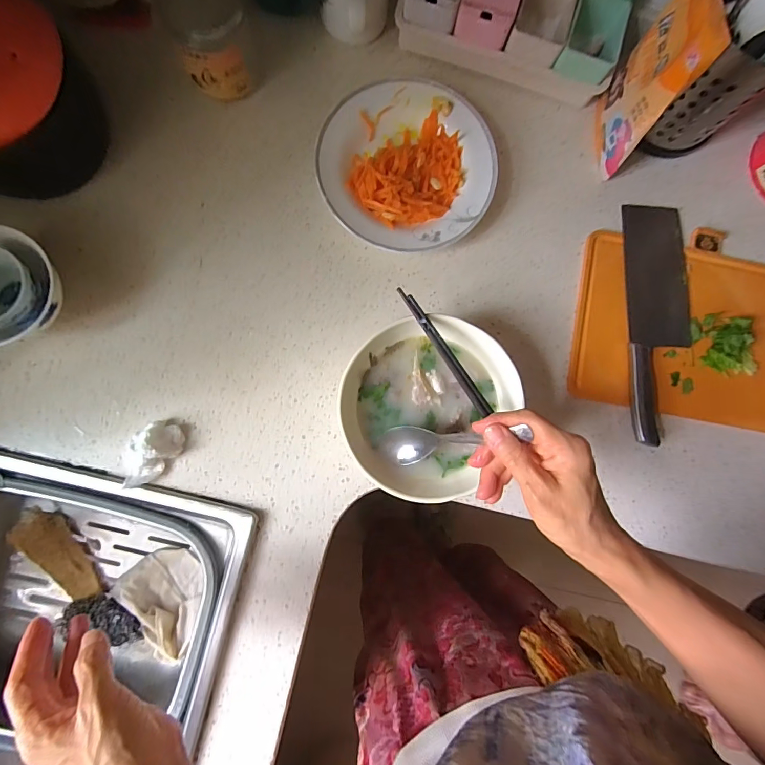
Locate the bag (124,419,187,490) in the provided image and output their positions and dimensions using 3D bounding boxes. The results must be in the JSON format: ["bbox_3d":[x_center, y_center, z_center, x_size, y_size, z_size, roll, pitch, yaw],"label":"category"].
[{"bbox_3d":[-0.241,0.075,0.422,0.042,0.027,0.072,35,85,-1],"label":"bag"}]

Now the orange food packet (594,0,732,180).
[{"bbox_3d":[0.271,-0.305,0.418,0.028,0.158,0.105,13,85,-3],"label":"orange food packet"}]

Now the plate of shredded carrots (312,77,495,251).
[{"bbox_3d":[0.027,-0.239,0.465,0.189,0.031,0.185,0,86,-4],"label":"plate of shredded carrots"}]

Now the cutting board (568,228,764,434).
[{"bbox_3d":[0.377,-0.068,0.486,0.296,0.019,0.219,10,86,-3],"label":"cutting board"}]

